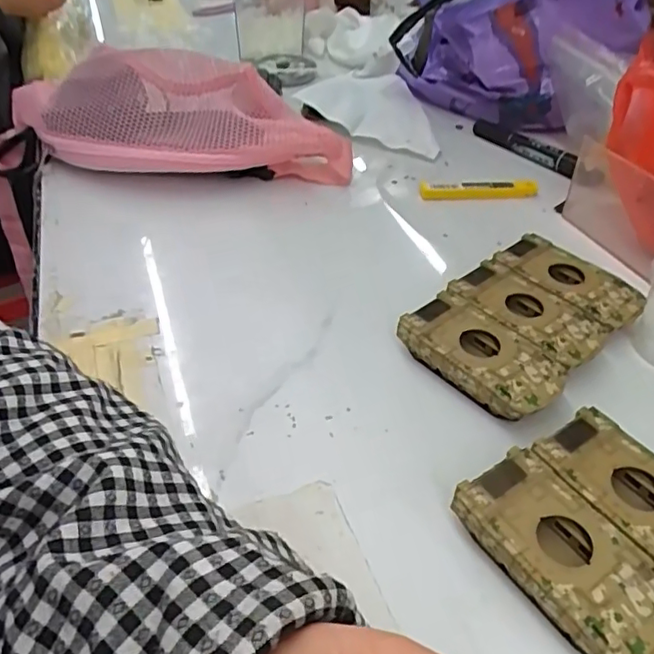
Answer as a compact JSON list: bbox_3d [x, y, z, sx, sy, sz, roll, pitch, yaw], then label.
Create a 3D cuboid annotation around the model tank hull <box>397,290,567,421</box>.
[{"bbox_3d":[0.092,0.020,0.363,0.049,0.025,0.094,-31,52,-30],"label":"model tank hull"}]

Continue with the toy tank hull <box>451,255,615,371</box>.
[{"bbox_3d":[0.130,-0.006,0.392,0.054,0.025,0.092,-31,52,-31],"label":"toy tank hull"}]

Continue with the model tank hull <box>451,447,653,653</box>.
[{"bbox_3d":[0.106,0.106,0.271,0.052,0.027,0.096,-24,49,-26],"label":"model tank hull"}]

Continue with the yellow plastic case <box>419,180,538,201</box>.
[{"bbox_3d":[0.133,-0.121,0.525,0.101,0.013,0.018,-1,43,-3],"label":"yellow plastic case"}]

